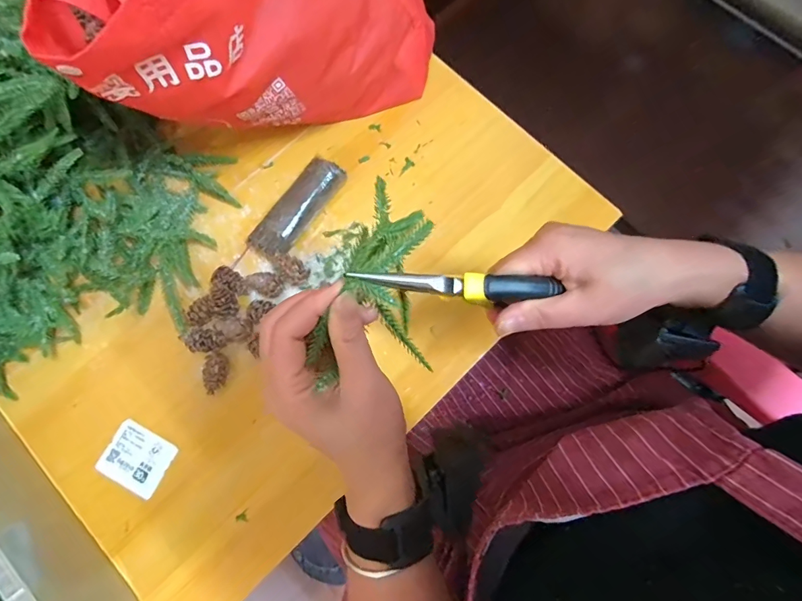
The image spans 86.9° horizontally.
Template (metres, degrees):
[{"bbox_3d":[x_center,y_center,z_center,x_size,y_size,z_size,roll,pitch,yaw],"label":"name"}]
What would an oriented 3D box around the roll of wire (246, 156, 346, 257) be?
[{"bbox_3d":[-0.099,-0.090,0.419,0.037,0.030,0.115,33,80,8],"label":"roll of wire"}]

